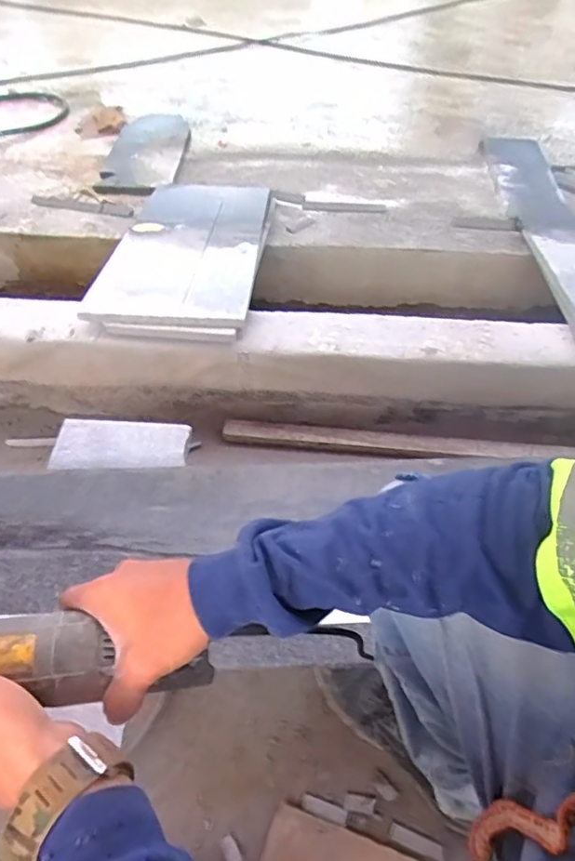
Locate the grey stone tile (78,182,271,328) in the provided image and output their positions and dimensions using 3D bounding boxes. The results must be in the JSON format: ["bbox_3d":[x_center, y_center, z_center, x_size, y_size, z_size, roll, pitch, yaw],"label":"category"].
[{"bbox_3d":[-0.207,-0.410,1.195,0.293,0.034,0.618,4,44,0],"label":"grey stone tile"}]

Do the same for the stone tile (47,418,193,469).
[{"bbox_3d":[-0.251,0.022,0.841,0.196,0.016,0.090,2,49,0],"label":"stone tile"}]

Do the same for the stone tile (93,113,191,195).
[{"bbox_3d":[-0.381,-0.769,1.536,0.198,0.032,0.433,3,49,1],"label":"stone tile"}]

